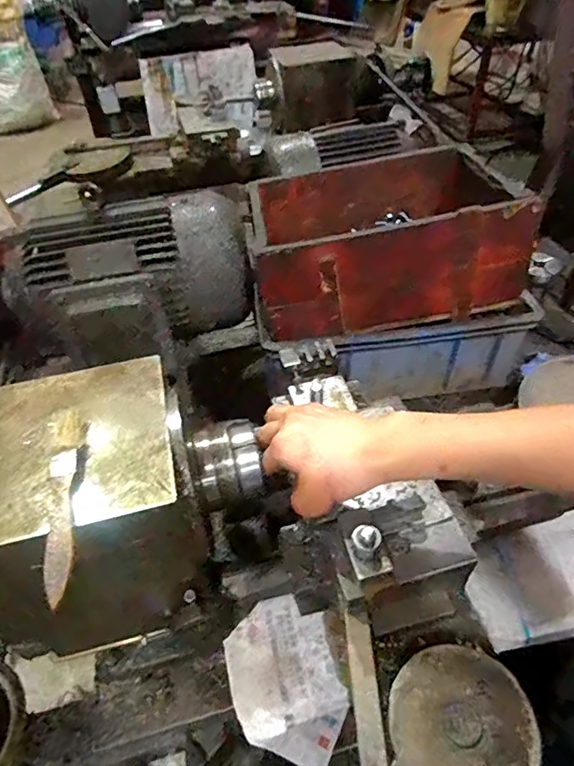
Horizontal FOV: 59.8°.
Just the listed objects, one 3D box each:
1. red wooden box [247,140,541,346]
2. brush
[{"bbox_3d":[0.125,-0.217,0.724,0.359,0.145,0.260,-10,45,-6],"label":"red wooden box"},{"bbox_3d":[-0.150,0.076,0.338,0.021,0.009,0.144,-12,45,-8],"label":"brush"}]

